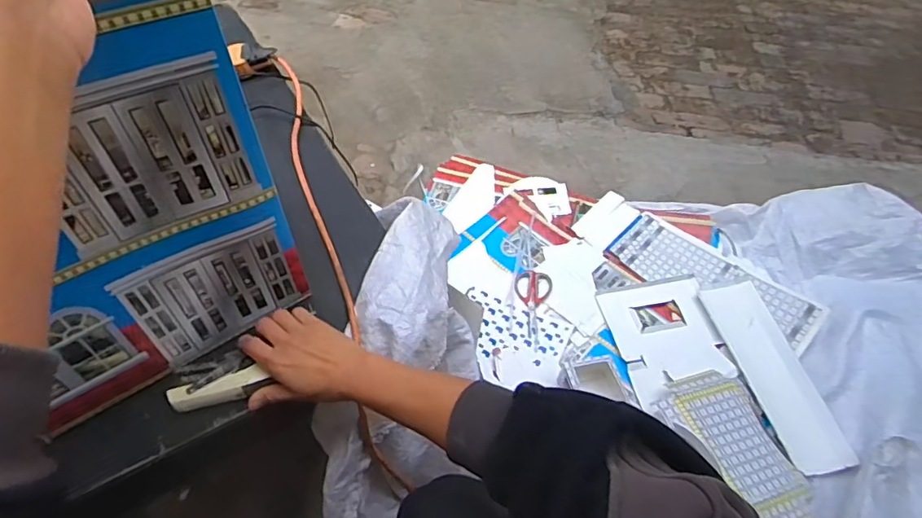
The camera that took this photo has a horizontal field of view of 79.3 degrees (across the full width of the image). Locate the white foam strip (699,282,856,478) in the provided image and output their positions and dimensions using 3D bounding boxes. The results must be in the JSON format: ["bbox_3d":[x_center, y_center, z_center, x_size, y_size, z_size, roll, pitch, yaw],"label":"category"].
[{"bbox_3d":[0.630,0.220,1.127,0.113,0.019,0.415,-13,56,-3],"label":"white foam strip"}]

